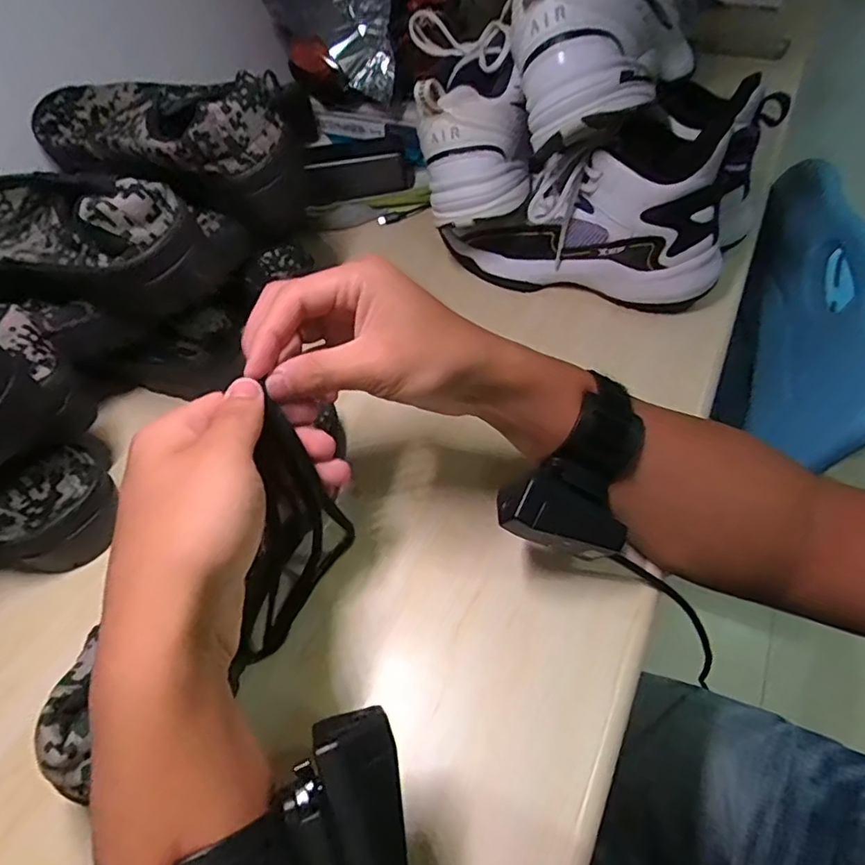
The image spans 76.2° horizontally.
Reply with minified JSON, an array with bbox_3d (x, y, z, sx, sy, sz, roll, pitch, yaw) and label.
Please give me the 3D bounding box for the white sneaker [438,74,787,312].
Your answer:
[{"bbox_3d":[0.150,-0.208,0.494,0.257,0.144,0.125,11,51,13],"label":"white sneaker"}]

